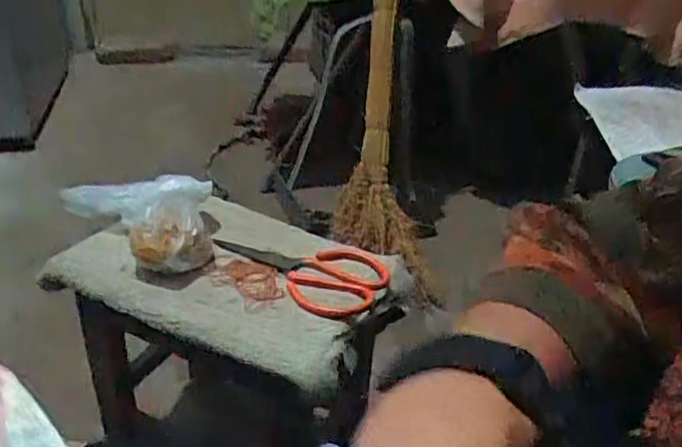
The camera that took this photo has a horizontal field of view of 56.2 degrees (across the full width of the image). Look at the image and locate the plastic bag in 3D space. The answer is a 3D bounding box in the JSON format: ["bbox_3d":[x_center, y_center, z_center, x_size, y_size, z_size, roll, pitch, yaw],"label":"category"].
[{"bbox_3d":[-0.227,-0.006,0.689,0.172,0.057,0.137,-3,32,-7],"label":"plastic bag"}]

